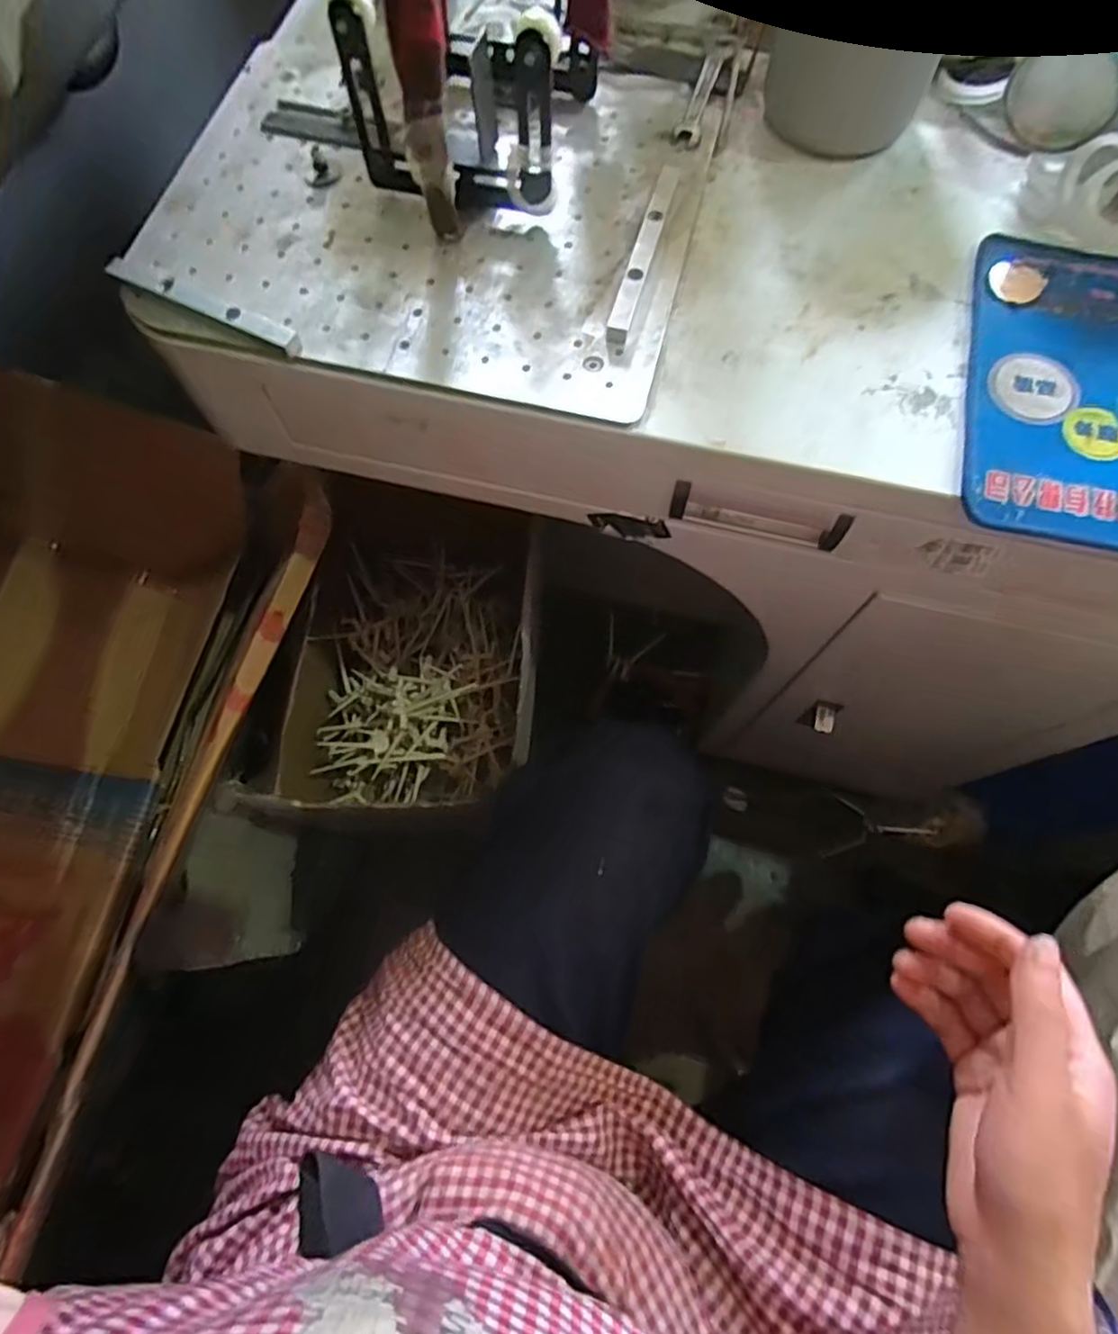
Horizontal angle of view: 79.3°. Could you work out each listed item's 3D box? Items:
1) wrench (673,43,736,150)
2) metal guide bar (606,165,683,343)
[{"bbox_3d":[0.101,-0.398,0.466,0.017,0.009,0.111,16,72,8],"label":"wrench"},{"bbox_3d":[0.052,-0.253,0.414,0.014,0.015,0.134,15,72,8],"label":"metal guide bar"}]

